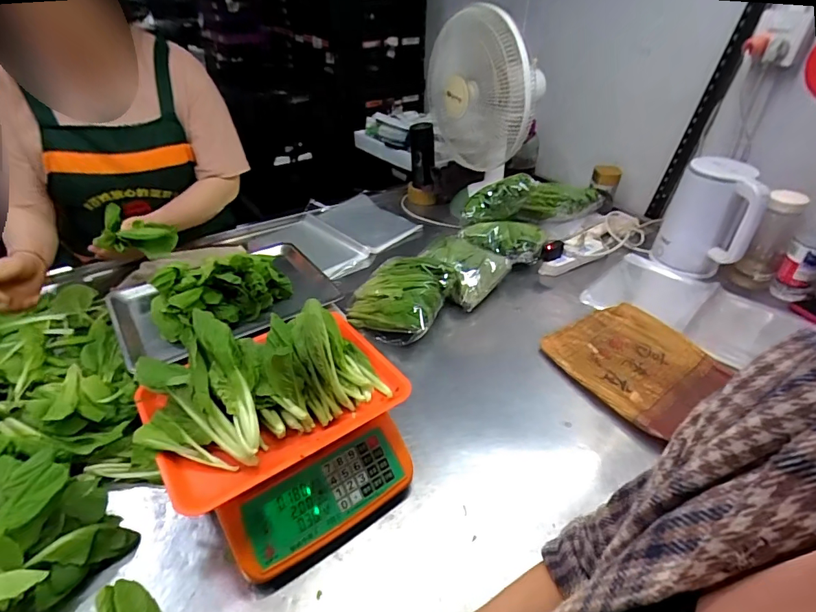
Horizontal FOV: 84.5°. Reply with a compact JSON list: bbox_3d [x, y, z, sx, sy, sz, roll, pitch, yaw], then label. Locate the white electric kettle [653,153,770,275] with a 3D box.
[{"bbox_3d":[0.652,-0.181,0.984,0.163,0.243,0.114,22,41,26],"label":"white electric kettle"}]

